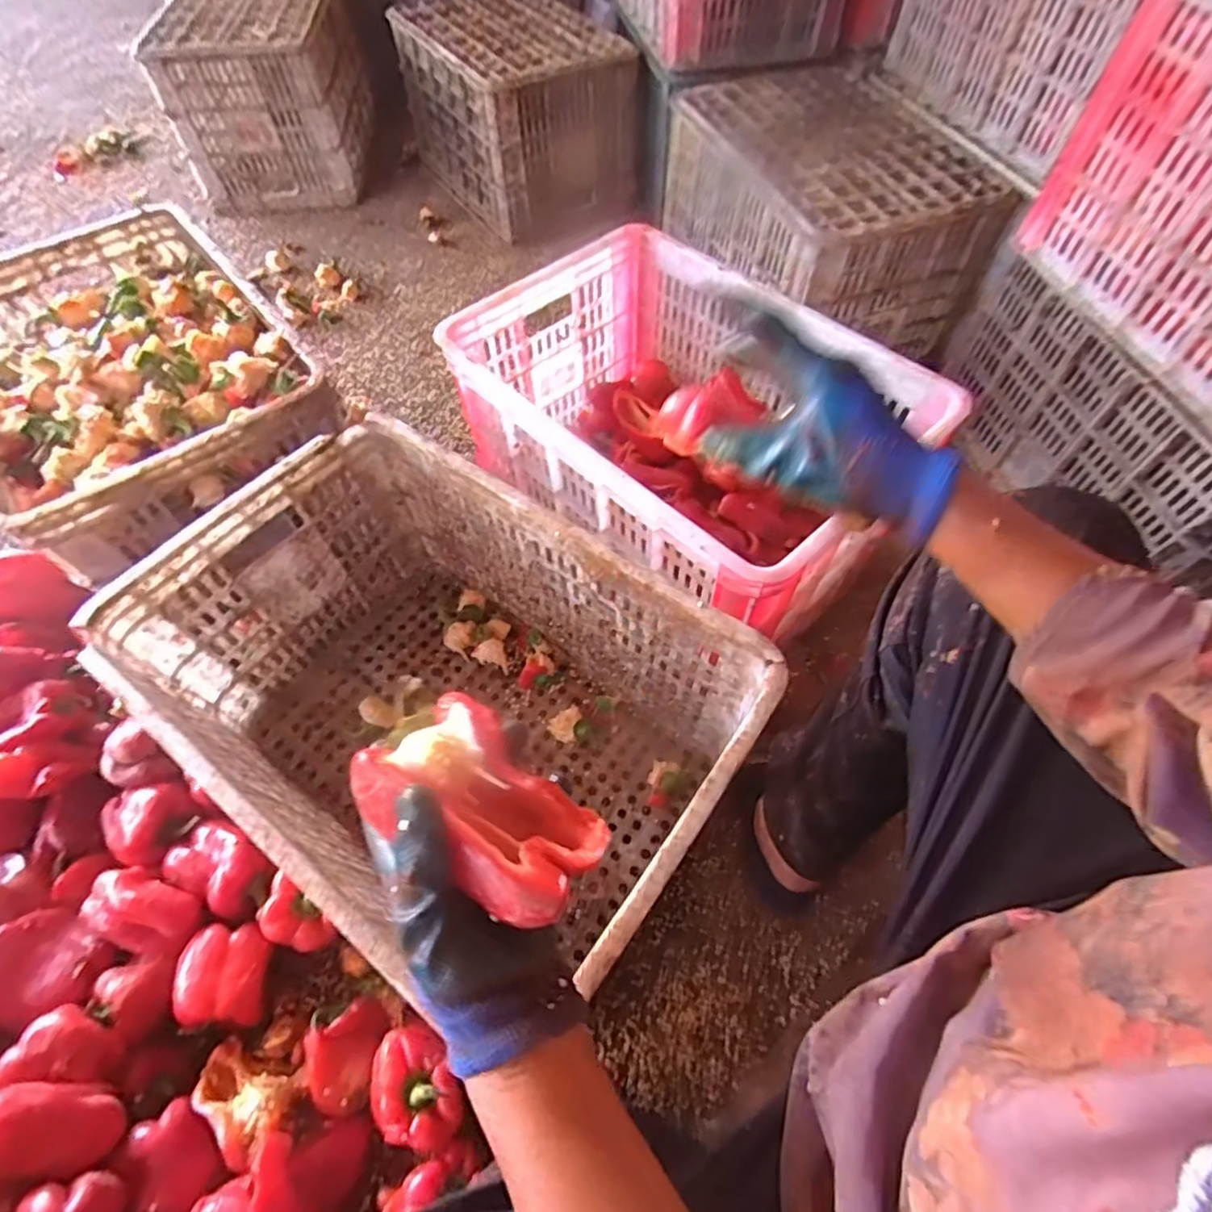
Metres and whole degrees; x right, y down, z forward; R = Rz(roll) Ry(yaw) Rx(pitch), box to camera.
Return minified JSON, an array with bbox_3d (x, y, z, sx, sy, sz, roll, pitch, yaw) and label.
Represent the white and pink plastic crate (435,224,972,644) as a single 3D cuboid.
[{"bbox_3d":[0.091,-0.214,0.763,0.357,0.234,0.503,-38,66,-21],"label":"white and pink plastic crate"}]

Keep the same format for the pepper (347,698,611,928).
[{"bbox_3d":[-0.065,0.107,0.321,0.123,0.040,0.078,36,65,19],"label":"pepper"}]

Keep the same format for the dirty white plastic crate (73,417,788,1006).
[{"bbox_3d":[-0.169,0.098,0.624,0.543,0.286,0.351,33,64,18],"label":"dirty white plastic crate"}]

